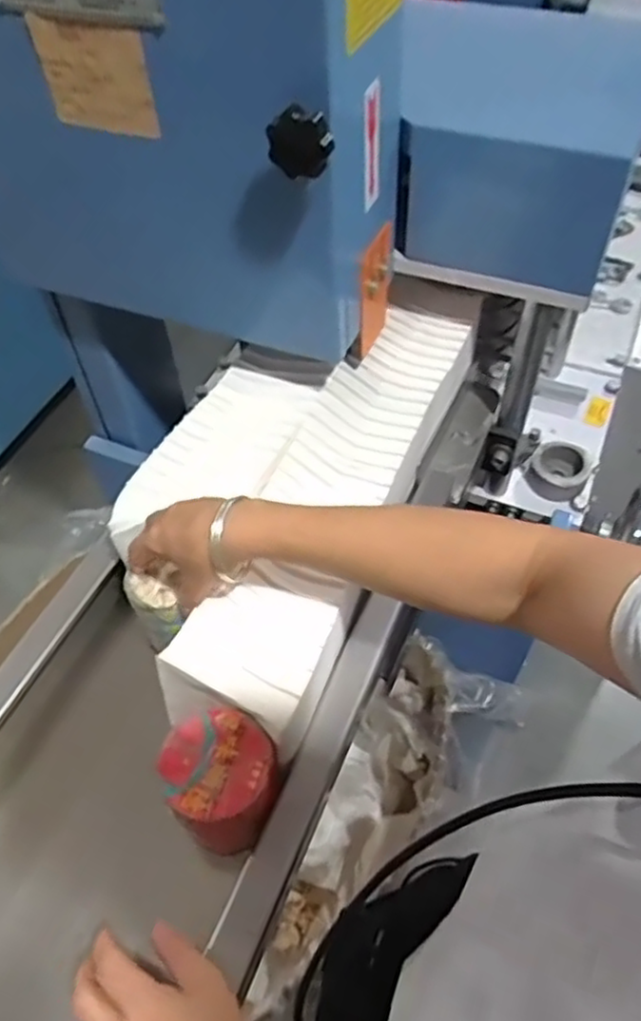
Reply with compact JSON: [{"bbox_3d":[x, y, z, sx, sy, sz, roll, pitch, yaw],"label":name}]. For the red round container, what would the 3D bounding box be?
[{"bbox_3d":[-0.076,0.212,0.548,0.077,0.095,0.084,-1,52,2],"label":"red round container"}]

